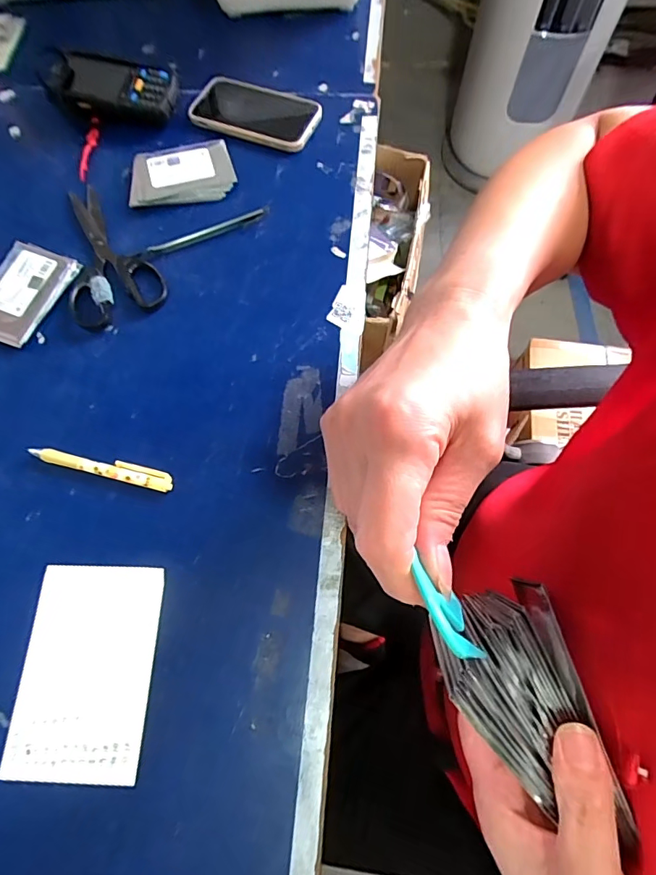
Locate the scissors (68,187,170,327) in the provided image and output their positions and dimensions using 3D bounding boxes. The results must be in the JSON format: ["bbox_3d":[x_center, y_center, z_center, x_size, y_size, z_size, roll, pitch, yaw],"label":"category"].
[{"bbox_3d":[-0.238,-0.202,0.483,0.092,0.011,0.188,-22,70,-6],"label":"scissors"}]

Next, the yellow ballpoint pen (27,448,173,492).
[{"bbox_3d":[-0.198,0.025,0.396,0.131,0.007,0.017,12,70,7],"label":"yellow ballpoint pen"}]

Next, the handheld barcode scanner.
[{"bbox_3d":[-0.256,-0.418,0.550,0.154,0.043,0.077,11,70,7],"label":"handheld barcode scanner"}]

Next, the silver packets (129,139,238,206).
[{"bbox_3d":[-0.165,-0.299,0.513,0.114,0.017,0.076,-9,69,0],"label":"silver packets"}]

